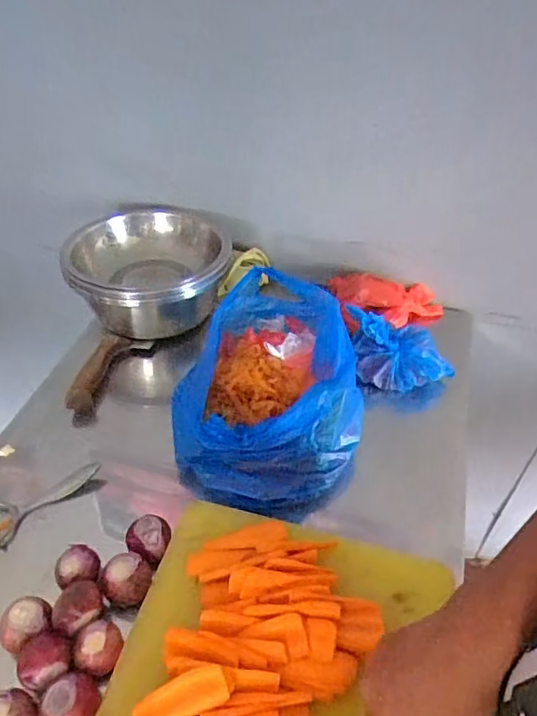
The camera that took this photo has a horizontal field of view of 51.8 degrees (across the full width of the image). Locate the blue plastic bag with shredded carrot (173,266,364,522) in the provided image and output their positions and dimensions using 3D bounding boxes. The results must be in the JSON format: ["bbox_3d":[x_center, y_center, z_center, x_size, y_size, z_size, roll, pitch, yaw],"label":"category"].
[{"bbox_3d":[0.011,0.031,0.731,0.227,0.105,0.329,8,45,9],"label":"blue plastic bag with shredded carrot"}]

